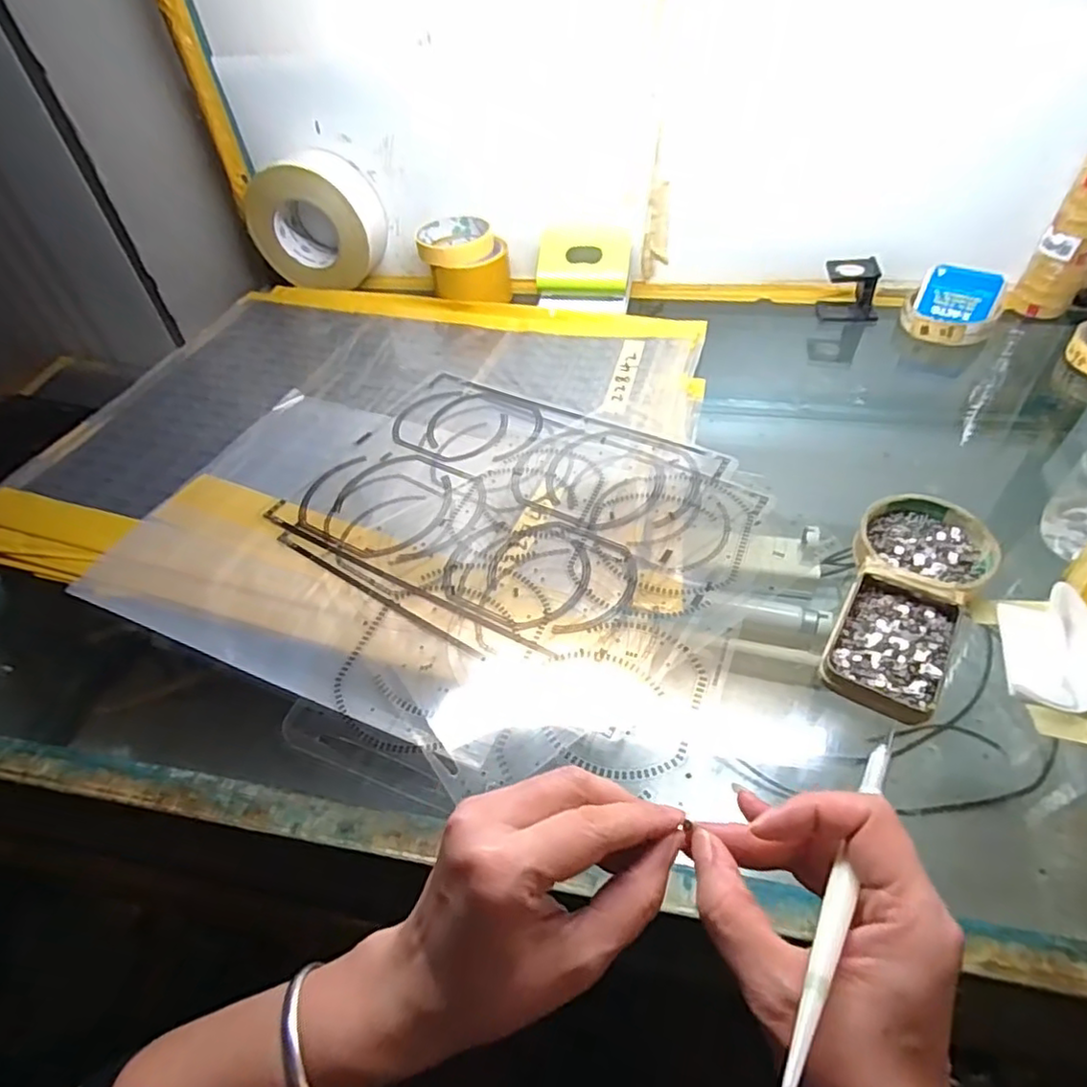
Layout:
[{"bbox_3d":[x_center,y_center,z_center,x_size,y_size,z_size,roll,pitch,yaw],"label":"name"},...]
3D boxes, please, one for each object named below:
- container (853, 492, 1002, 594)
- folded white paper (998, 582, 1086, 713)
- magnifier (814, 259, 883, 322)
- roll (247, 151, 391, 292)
[{"bbox_3d":[0.256,0.002,0.423,0.080,0.017,0.081,-3,48,3],"label":"container"},{"bbox_3d":[0.295,0.059,0.358,0.045,0.031,0.065,13,50,17],"label":"folded white paper"},{"bbox_3d":[0.316,-0.264,0.650,0.057,0.057,0.040,17,55,29],"label":"magnifier"},{"bbox_3d":[-0.254,-0.364,0.718,0.136,0.124,0.072,10,47,13],"label":"roll"}]

